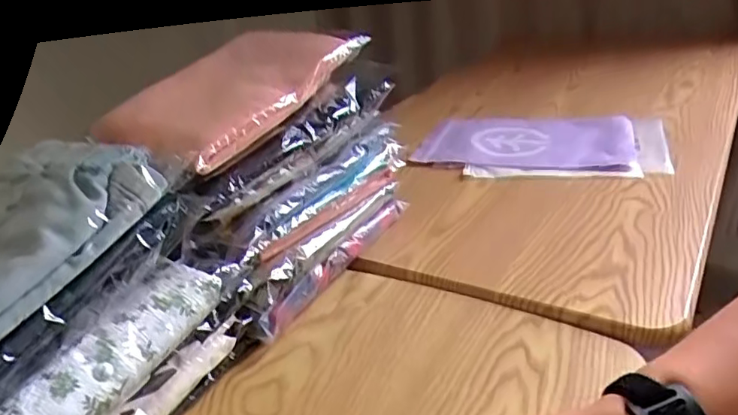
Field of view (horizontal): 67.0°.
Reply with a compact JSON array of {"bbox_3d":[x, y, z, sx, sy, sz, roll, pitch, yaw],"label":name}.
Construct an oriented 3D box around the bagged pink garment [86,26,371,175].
[{"bbox_3d":[-0.140,-0.125,0.560,0.168,0.065,0.248,13,32,32],"label":"bagged pink garment"}]

